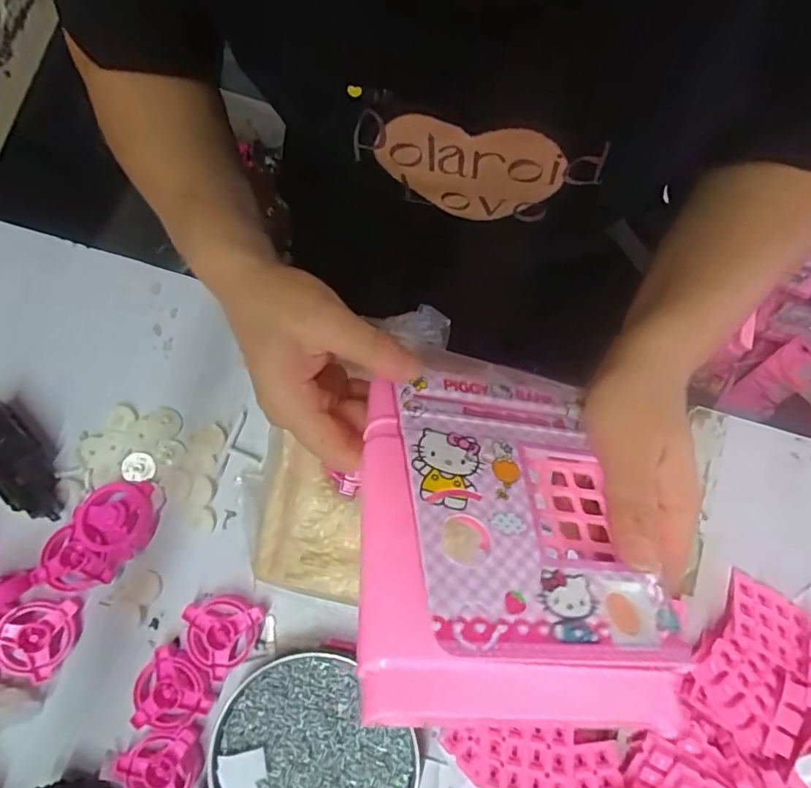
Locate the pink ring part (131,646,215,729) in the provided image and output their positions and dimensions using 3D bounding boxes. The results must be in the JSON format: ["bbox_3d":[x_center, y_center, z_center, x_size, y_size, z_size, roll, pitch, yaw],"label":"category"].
[{"bbox_3d":[-0.168,0.207,0.365,0.051,0.012,0.052,-30,82,-5],"label":"pink ring part"}]

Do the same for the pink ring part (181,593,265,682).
[{"bbox_3d":[-0.127,0.167,0.372,0.054,0.016,0.052,0,81,0],"label":"pink ring part"}]

